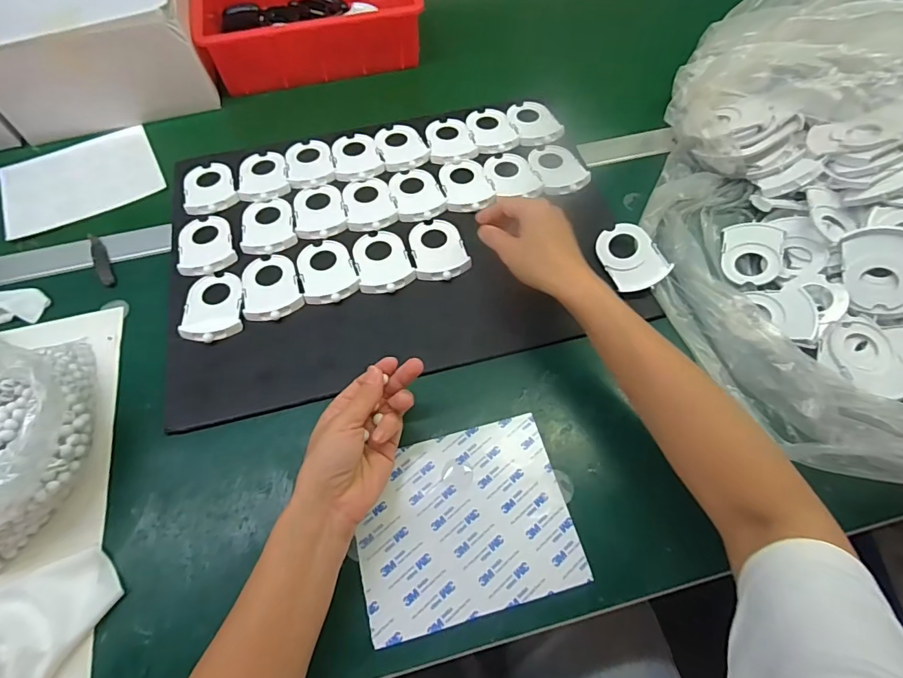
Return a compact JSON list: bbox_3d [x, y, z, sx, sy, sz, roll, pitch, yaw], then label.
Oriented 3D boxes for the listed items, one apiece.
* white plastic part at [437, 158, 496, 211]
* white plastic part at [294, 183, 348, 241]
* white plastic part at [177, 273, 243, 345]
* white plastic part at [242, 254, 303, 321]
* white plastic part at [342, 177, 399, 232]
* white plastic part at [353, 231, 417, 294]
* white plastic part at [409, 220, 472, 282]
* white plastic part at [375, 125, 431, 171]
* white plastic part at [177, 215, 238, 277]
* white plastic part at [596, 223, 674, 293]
[{"bbox_3d":[0.017,-0.185,0.573,0.059,0.006,0.084,-14,63,-8],"label":"white plastic part"},{"bbox_3d":[-0.153,-0.151,0.557,0.058,0.005,0.082,-10,62,-6],"label":"white plastic part"},{"bbox_3d":[-0.246,-0.036,0.494,0.056,0.011,0.083,-11,62,-6],"label":"white plastic part"},{"bbox_3d":[-0.192,-0.055,0.505,0.059,0.006,0.082,-21,64,-11],"label":"white plastic part"},{"bbox_3d":[-0.095,-0.160,0.561,0.059,0.007,0.080,-12,62,-7],"label":"white plastic part"},{"bbox_3d":[-0.075,-0.086,0.519,0.058,0.007,0.081,-14,63,-8],"label":"white plastic part"},{"bbox_3d":[-0.015,-0.100,0.527,0.058,0.007,0.083,-12,63,-7],"label":"white plastic part"},{"bbox_3d":[-0.063,-0.245,0.609,0.058,0.009,0.083,-16,63,-9],"label":"white plastic part"},{"bbox_3d":[-0.274,-0.106,0.534,0.059,0.007,0.083,-16,63,-9],"label":"white plastic part"},{"bbox_3d":[0.188,-0.086,0.507,0.058,0.004,0.077,-35,67,5],"label":"white plastic part"}]

